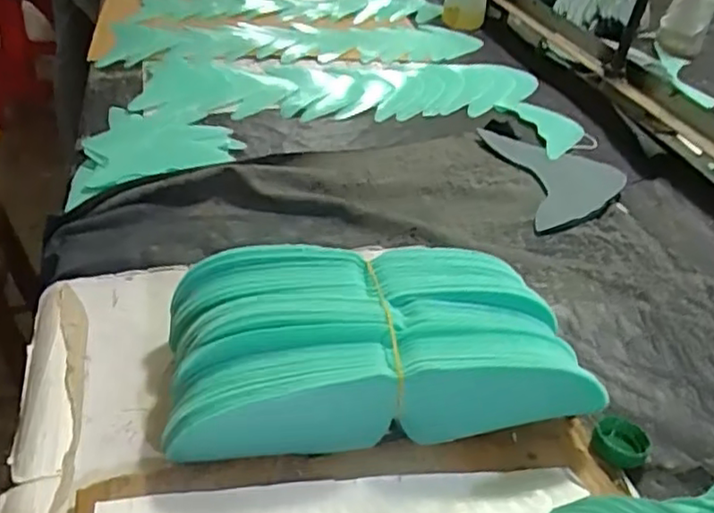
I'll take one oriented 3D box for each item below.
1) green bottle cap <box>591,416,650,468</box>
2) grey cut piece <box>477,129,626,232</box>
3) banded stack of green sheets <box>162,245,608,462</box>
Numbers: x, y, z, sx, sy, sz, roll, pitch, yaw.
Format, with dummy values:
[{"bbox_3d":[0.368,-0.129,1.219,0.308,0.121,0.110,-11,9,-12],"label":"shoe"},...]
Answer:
[{"bbox_3d":[0.159,0.113,0.395,0.030,0.015,0.023,21,40,19],"label":"green bottle cap"},{"bbox_3d":[0.204,-0.078,0.640,0.120,0.017,0.161,-2,38,-10],"label":"grey cut piece"},{"bbox_3d":[0.009,0.054,0.395,0.234,0.060,0.121,-2,38,-11],"label":"banded stack of green sheets"}]

